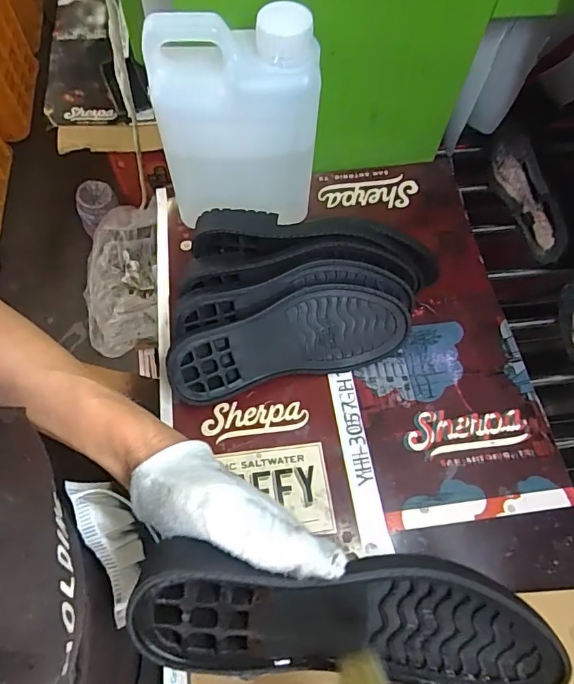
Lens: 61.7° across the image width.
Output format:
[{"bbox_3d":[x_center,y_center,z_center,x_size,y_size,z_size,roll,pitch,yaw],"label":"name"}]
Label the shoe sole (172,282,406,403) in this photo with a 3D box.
[{"bbox_3d":[0.003,-0.001,0.403,0.197,0.025,0.074,-12,105,-13],"label":"shoe sole"}]

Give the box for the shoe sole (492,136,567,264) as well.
[{"bbox_3d":[0.269,-0.157,0.532,0.017,0.057,0.141,-13,65,-8],"label":"shoe sole"}]

